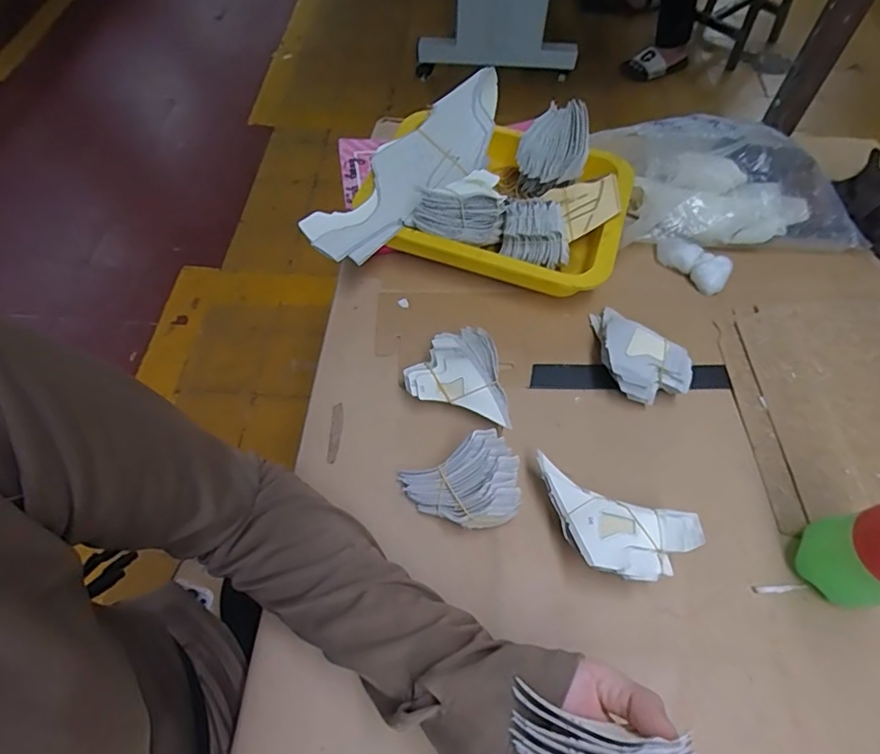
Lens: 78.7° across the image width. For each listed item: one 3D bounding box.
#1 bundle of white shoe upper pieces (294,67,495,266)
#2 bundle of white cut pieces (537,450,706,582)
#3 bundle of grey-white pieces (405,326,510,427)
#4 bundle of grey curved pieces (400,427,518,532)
[{"bbox_3d":[-0.026,-0.215,0.528,0.084,0.054,0.263,35,65,19],"label":"bundle of white shoe upper pieces"},{"bbox_3d":[0.118,0.112,0.393,0.115,0.052,0.060,22,62,13],"label":"bundle of white cut pieces"},{"bbox_3d":[0.022,-0.006,0.462,0.093,0.051,0.072,15,61,9],"label":"bundle of grey-white pieces"},{"bbox_3d":[0.017,0.086,0.406,0.081,0.056,0.062,-15,60,-9],"label":"bundle of grey curved pieces"}]

